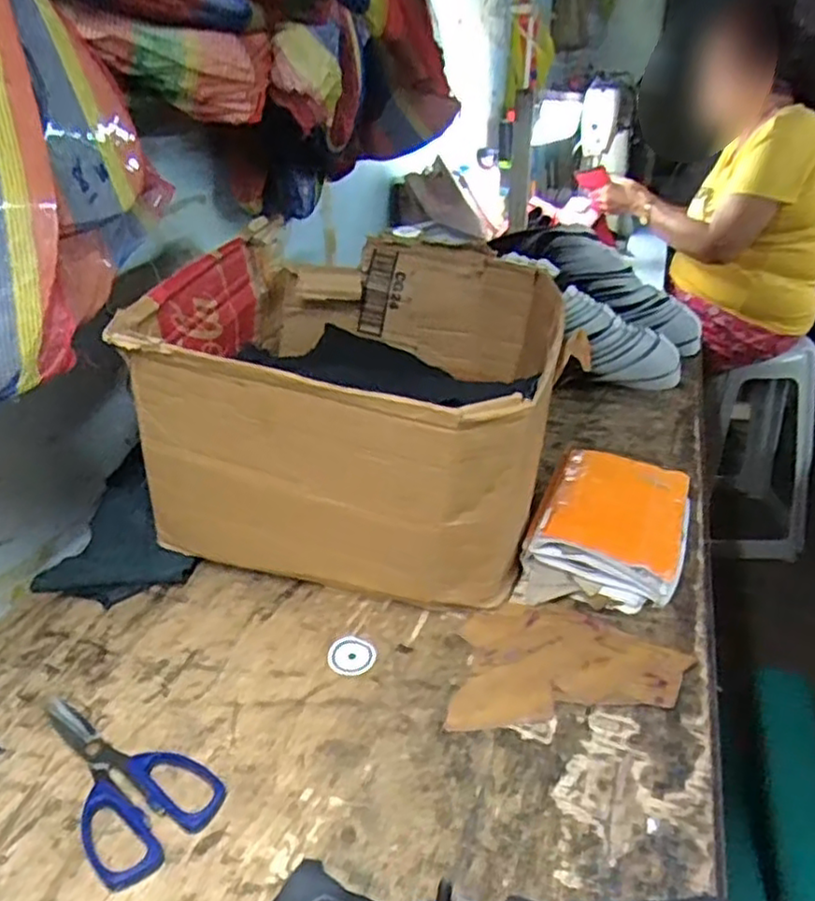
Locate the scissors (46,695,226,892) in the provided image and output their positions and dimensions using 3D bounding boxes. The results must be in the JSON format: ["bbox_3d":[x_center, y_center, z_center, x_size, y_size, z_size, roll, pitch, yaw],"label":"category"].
[{"bbox_3d":[-0.215,0.226,0.488,0.175,0.011,0.085,19,36,32],"label":"scissors"}]

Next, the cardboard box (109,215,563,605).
[{"bbox_3d":[-0.027,-0.063,0.753,0.358,0.254,0.449,5,29,14],"label":"cardboard box"}]

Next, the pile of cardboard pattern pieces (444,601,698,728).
[{"bbox_3d":[0.127,0.171,0.578,0.191,0.008,0.118,-6,34,-2],"label":"pile of cardboard pattern pieces"}]

